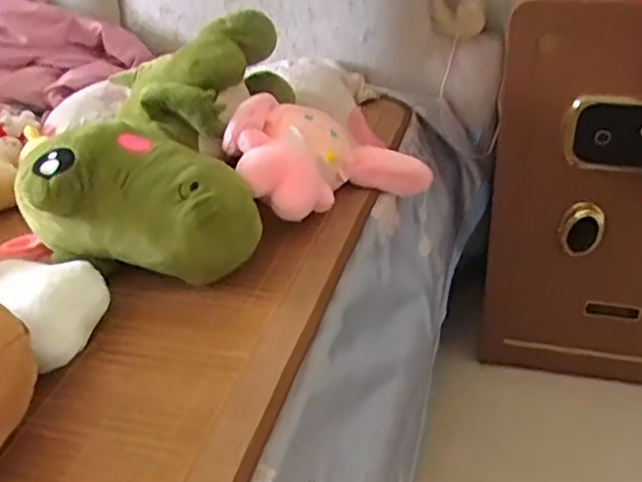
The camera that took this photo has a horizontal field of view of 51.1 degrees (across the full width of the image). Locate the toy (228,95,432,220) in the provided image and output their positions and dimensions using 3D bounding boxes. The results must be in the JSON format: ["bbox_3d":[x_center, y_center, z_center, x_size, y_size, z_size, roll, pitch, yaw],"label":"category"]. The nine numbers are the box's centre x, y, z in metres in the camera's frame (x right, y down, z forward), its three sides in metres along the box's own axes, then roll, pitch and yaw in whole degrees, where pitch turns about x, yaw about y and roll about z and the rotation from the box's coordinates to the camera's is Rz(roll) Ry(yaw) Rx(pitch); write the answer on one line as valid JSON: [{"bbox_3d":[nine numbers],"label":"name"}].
[{"bbox_3d":[-0.003,-0.133,0.946,0.275,0.143,0.192,-21,36,-22],"label":"toy"}]

